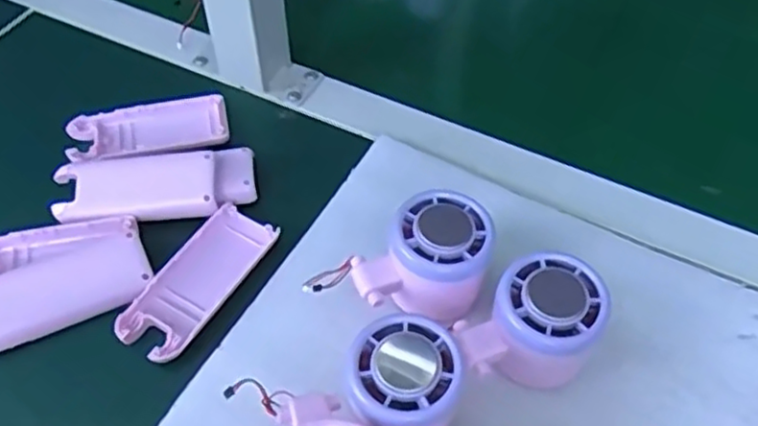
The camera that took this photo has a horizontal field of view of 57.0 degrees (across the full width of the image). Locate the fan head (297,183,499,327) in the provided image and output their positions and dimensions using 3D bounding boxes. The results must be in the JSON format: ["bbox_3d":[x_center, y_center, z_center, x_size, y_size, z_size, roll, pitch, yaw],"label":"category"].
[{"bbox_3d":[0.017,0.035,0.381,0.097,0.055,0.061,-23,57,-16],"label":"fan head"}]

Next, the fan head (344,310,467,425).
[{"bbox_3d":[0.014,0.093,0.339,0.055,0.052,0.071,-6,54,-5],"label":"fan head"}]

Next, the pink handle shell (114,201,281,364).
[{"bbox_3d":[-0.105,0.039,0.407,0.043,0.010,0.101,26,58,17],"label":"pink handle shell"}]

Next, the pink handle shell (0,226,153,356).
[{"bbox_3d":[-0.188,0.042,0.403,0.103,0.013,0.051,-24,57,-16],"label":"pink handle shell"}]

